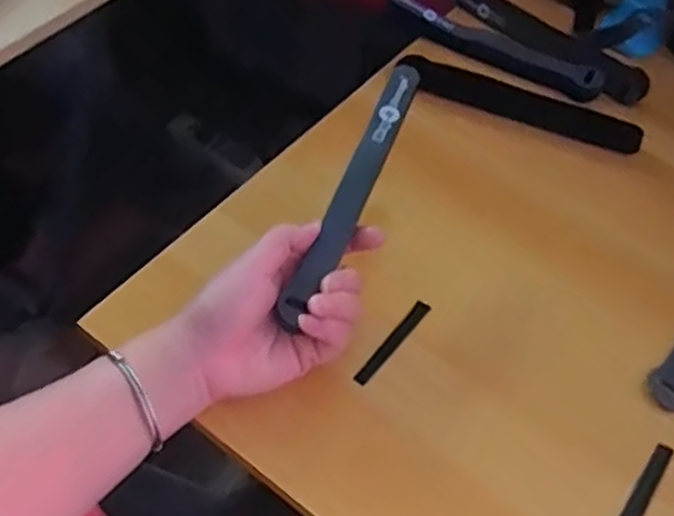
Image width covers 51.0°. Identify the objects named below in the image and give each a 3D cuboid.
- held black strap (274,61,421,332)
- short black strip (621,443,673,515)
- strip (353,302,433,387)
[{"bbox_3d":[0.014,-0.050,0.448,0.019,0.011,0.215,20,61,10],"label":"held black strap"},{"bbox_3d":[0.169,0.130,0.389,0.011,0.004,0.071,33,54,22],"label":"short black strip"},{"bbox_3d":[0.035,0.050,0.431,0.009,0.004,0.071,33,58,18],"label":"strip"}]

